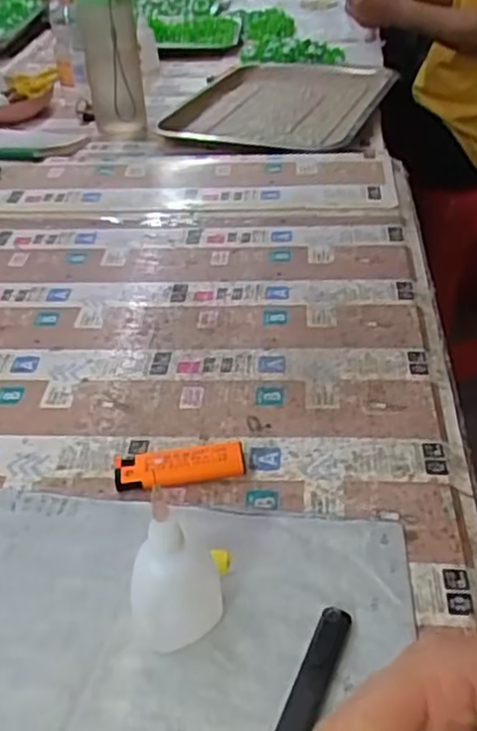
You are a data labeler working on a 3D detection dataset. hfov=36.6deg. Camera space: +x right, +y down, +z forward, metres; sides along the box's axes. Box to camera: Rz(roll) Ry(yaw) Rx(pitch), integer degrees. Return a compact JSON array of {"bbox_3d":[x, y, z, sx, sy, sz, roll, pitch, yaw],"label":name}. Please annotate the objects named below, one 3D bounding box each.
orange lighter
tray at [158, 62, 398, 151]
[{"bbox_3d":[-0.037,0.063,0.454,0.080,0.016,0.021,-7,38,-4],"label":"orange lighter"},{"bbox_3d":[0.063,-0.372,1.000,0.267,0.019,0.361,11,41,19],"label":"tray"}]

